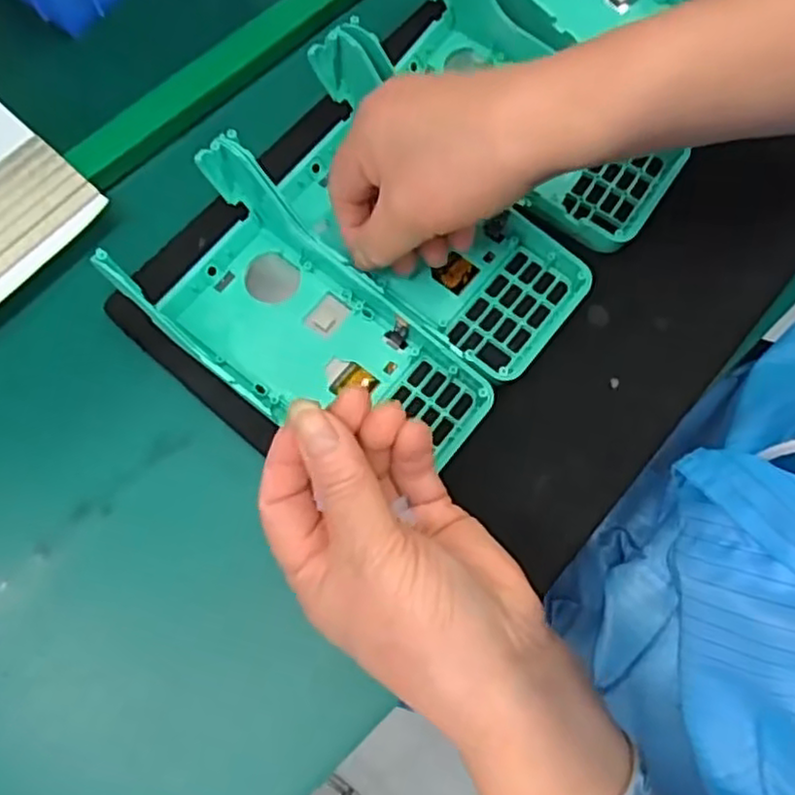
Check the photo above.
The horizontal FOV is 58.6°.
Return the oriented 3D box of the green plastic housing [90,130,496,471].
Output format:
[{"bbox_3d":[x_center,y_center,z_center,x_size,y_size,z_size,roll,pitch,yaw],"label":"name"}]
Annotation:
[{"bbox_3d":[-0.040,-0.032,0.319,0.166,0.047,0.082,43,77,10],"label":"green plastic housing"}]

